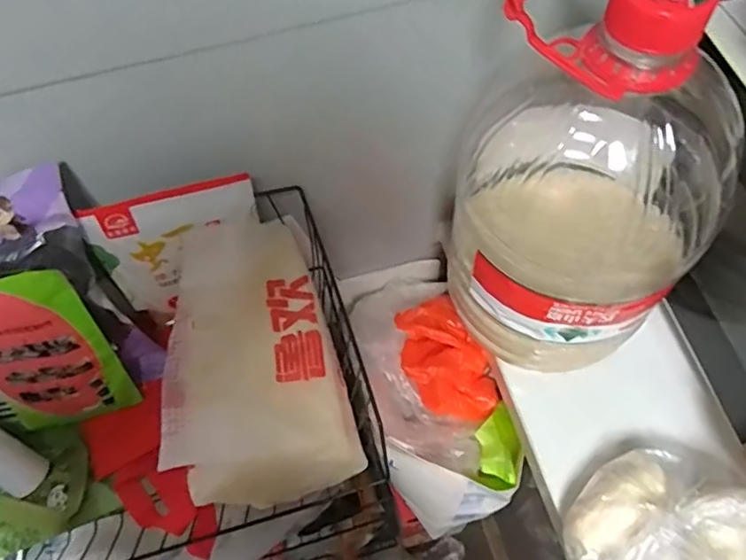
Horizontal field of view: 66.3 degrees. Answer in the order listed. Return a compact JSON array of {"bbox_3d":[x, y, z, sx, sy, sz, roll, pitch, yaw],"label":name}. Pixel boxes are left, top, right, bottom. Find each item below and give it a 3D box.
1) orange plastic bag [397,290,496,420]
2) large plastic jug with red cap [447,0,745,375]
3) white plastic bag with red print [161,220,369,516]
[{"bbox_3d":[0.093,0.105,0.737,0.100,0.089,0.152,-26,63,-10],"label":"orange plastic bag"},{"bbox_3d":[0.183,-0.066,0.503,0.206,0.378,0.168,19,65,14],"label":"large plastic jug with red cap"},{"bbox_3d":[-0.123,0.086,0.596,0.168,0.126,0.260,-16,62,-5],"label":"white plastic bag with red print"}]

